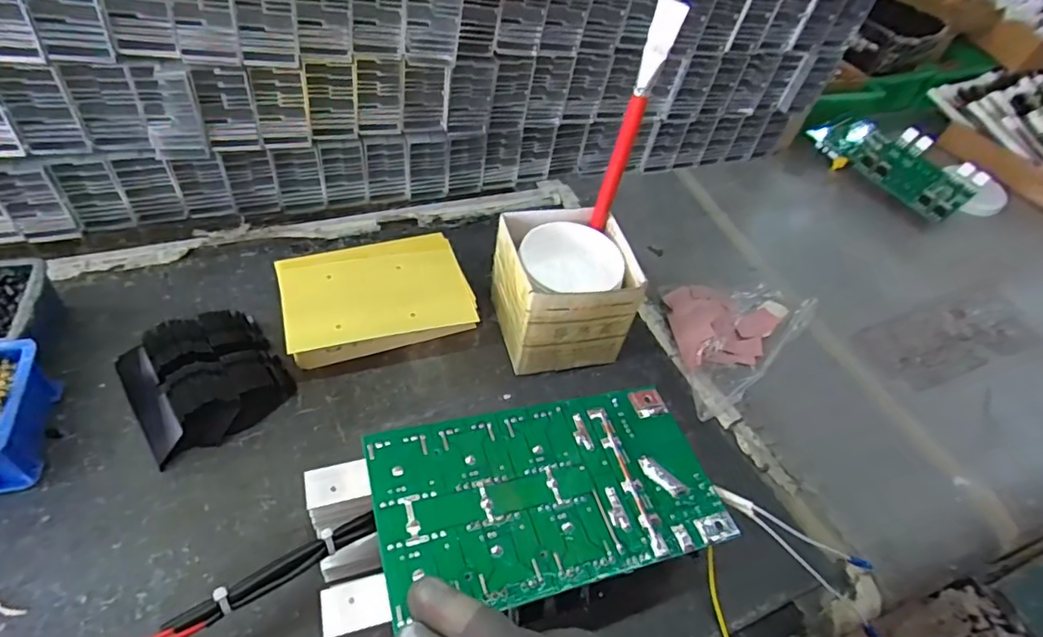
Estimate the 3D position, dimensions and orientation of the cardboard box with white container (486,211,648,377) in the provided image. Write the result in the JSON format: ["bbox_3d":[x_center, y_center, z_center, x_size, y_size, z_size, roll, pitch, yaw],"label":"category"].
[{"bbox_3d":[0.037,-0.031,0.537,0.114,0.105,0.125,-4,49,-15],"label":"cardboard box with white container"}]

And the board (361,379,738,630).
[{"bbox_3d":[0.021,0.112,0.367,0.223,0.029,0.125,-12,51,-17],"label":"board"}]

